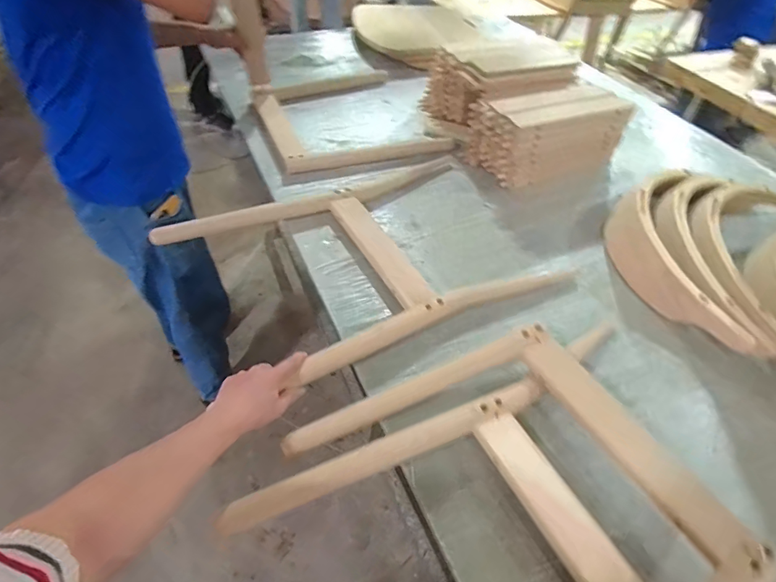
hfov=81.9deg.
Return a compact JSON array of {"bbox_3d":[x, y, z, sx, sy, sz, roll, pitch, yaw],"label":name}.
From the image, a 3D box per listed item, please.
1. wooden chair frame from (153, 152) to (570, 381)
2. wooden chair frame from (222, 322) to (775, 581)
[{"bbox_3d":[-0.041,-0.075,0.851,0.639,0.057,0.454,-23,54,-21],"label":"wooden chair frame"},{"bbox_3d":[0.174,0.274,0.539,0.633,0.072,0.498,-20,53,-20],"label":"wooden chair frame"}]

